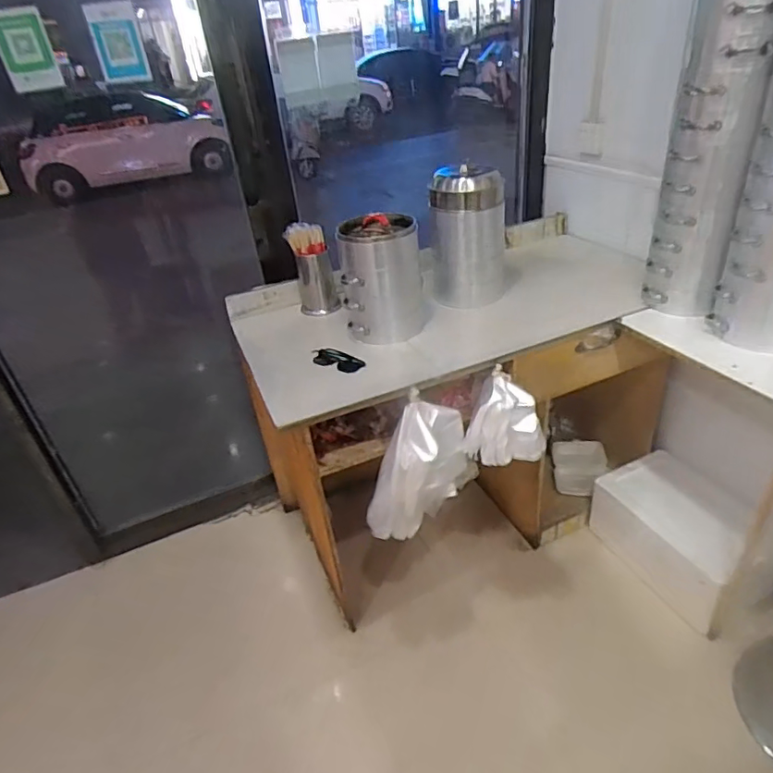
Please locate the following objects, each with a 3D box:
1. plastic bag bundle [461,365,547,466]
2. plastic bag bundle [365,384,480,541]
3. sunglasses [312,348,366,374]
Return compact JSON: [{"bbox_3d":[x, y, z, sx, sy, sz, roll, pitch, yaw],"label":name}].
[{"bbox_3d":[0.274,0.085,1.226,0.126,0.178,0.139,-30,40,-32],"label":"plastic bag bundle"},{"bbox_3d":[0.072,0.178,1.225,0.101,0.292,0.262,22,43,37],"label":"plastic bag bundle"},{"bbox_3d":[-0.115,-0.061,1.285,0.138,0.045,0.055,13,38,28],"label":"sunglasses"}]

